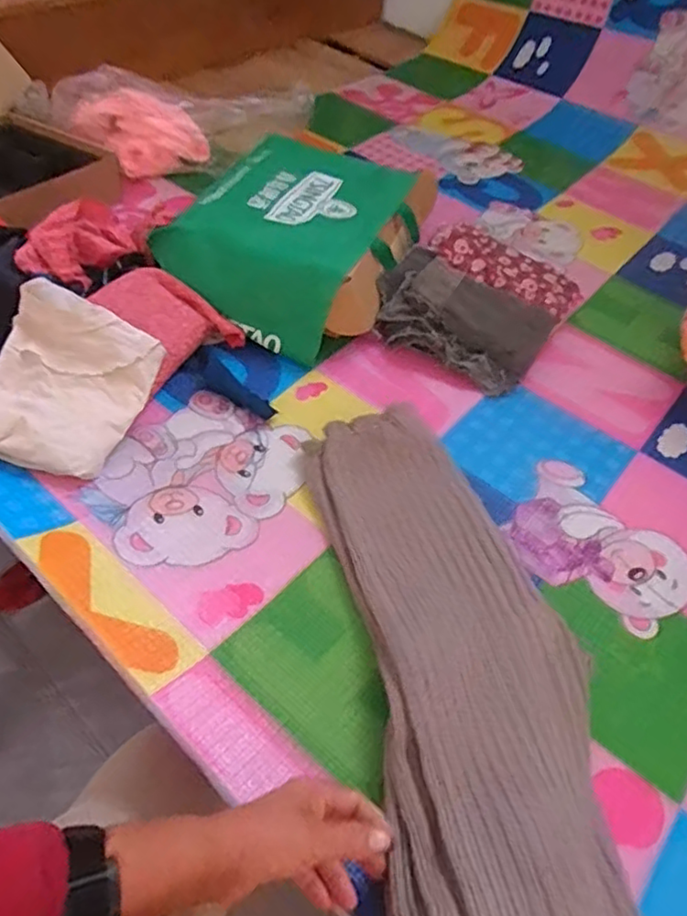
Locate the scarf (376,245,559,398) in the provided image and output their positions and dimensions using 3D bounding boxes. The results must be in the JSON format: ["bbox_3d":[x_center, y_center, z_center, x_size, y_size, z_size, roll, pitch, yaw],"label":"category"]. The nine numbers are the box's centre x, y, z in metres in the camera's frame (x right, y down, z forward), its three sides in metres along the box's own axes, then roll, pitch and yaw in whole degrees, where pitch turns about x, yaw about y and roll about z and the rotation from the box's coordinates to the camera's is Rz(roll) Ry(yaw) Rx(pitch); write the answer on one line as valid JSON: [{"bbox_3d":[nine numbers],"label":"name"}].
[{"bbox_3d":[0.160,-0.192,0.910,0.241,0.060,0.176,33,55,20],"label":"scarf"}]

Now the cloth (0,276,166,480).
[{"bbox_3d":[-0.309,-0.081,0.715,0.164,0.044,0.210,21,63,-16],"label":"cloth"}]

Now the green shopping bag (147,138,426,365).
[{"bbox_3d":[-0.078,-0.339,0.973,0.312,0.114,0.409,23,52,13],"label":"green shopping bag"}]

